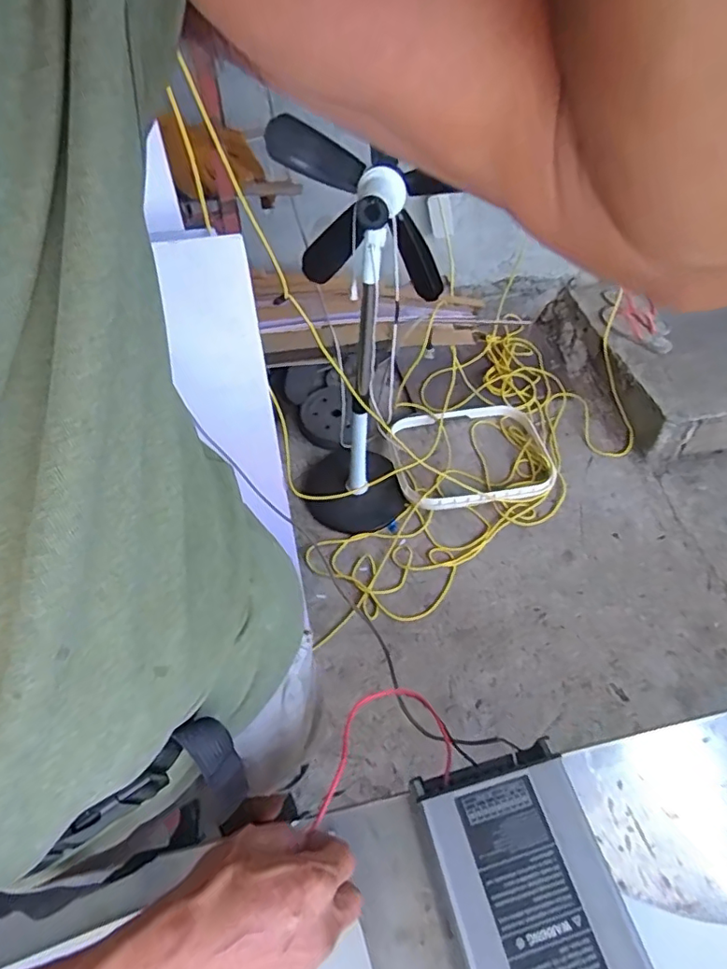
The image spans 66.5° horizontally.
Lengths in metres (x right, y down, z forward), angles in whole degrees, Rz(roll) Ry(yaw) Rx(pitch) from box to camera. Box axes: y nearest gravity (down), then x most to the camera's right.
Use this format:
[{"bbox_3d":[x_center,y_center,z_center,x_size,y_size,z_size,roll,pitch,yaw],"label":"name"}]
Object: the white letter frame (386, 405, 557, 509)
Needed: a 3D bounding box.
[{"bbox_3d":[0.306,-0.091,1.589,0.454,0.040,0.350,-9,53,-8],"label":"white letter frame"}]

